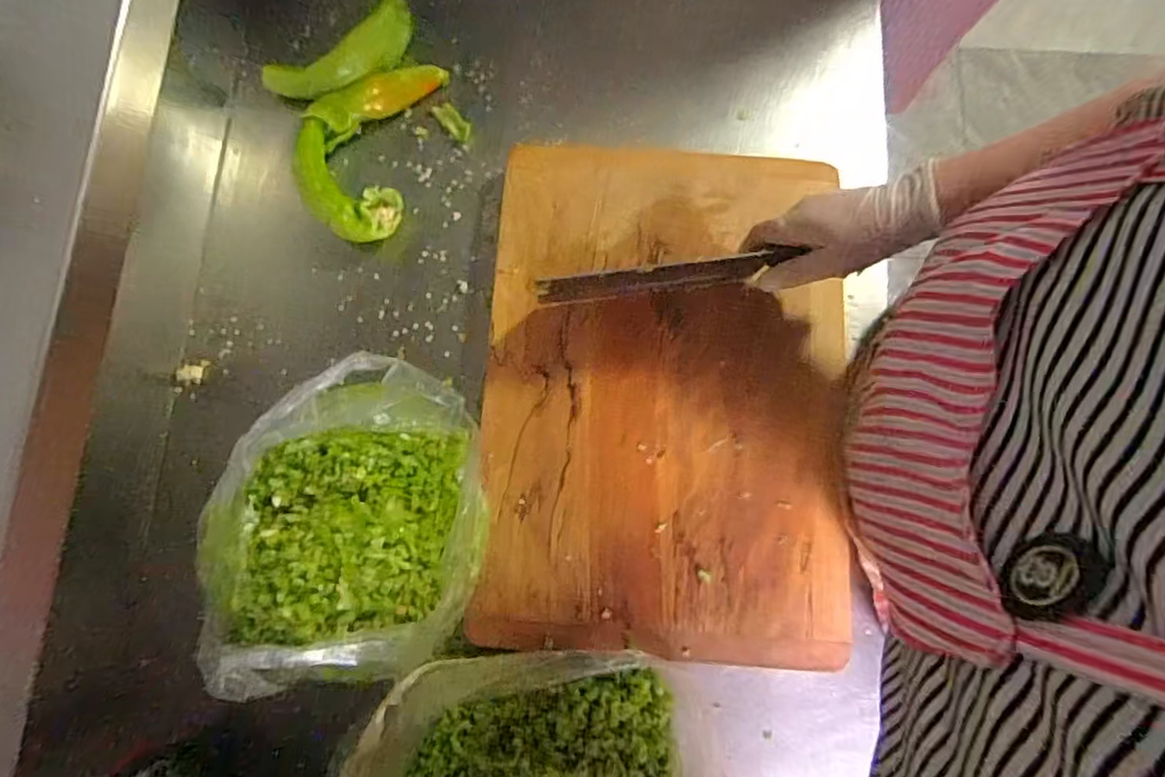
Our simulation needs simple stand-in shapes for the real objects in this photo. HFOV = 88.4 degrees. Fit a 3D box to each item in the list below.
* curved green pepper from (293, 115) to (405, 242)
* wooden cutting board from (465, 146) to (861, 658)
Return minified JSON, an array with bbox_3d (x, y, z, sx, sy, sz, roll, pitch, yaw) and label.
[{"bbox_3d":[-0.253,-0.209,0.625,0.137,0.049,0.077,42,82,7],"label":"curved green pepper"},{"bbox_3d":[0.077,-0.004,0.568,0.331,0.028,0.473,4,79,2],"label":"wooden cutting board"}]

